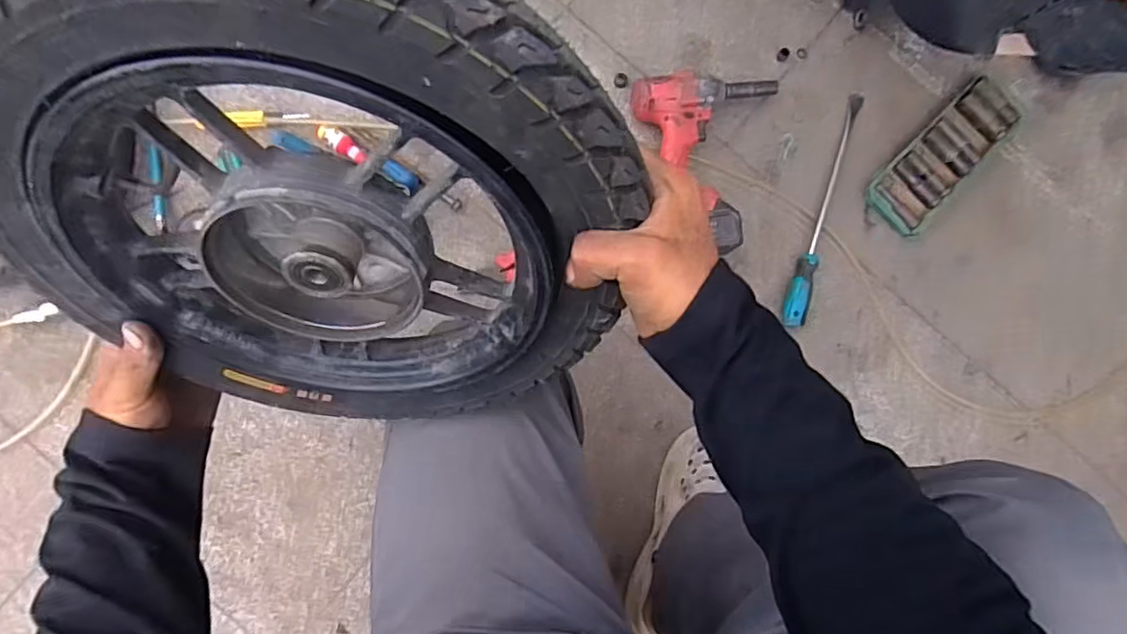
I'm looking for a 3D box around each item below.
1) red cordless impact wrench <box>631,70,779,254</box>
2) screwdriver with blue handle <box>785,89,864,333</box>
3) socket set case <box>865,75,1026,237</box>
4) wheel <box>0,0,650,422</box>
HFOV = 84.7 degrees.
[{"bbox_3d":[0.205,-0.208,0.845,0.205,0.071,0.248,-3,84,-5],"label":"red cordless impact wrench"},{"bbox_3d":[0.370,-0.155,0.874,0.031,0.022,0.357,19,82,-2],"label":"screwdriver with blue handle"},{"bbox_3d":[0.554,-0.238,0.894,0.091,0.038,0.260,44,82,1],"label":"socket set case"},{"bbox_3d":[-0.139,-0.058,0.366,0.339,0.349,0.085,4,54,-4],"label":"wheel"}]

